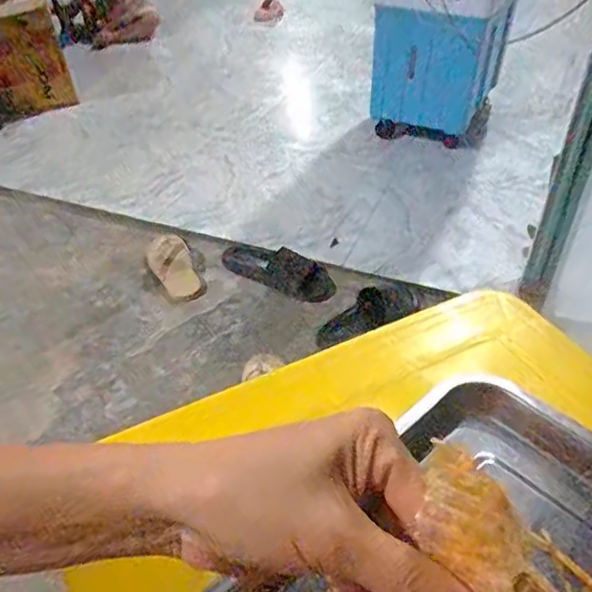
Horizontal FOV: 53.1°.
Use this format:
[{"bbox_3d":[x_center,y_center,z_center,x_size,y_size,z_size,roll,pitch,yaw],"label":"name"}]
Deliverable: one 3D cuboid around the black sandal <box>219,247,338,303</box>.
[{"bbox_3d":[-0.040,-0.062,1.400,0.285,0.056,0.095,18,43,20],"label":"black sandal"}]

